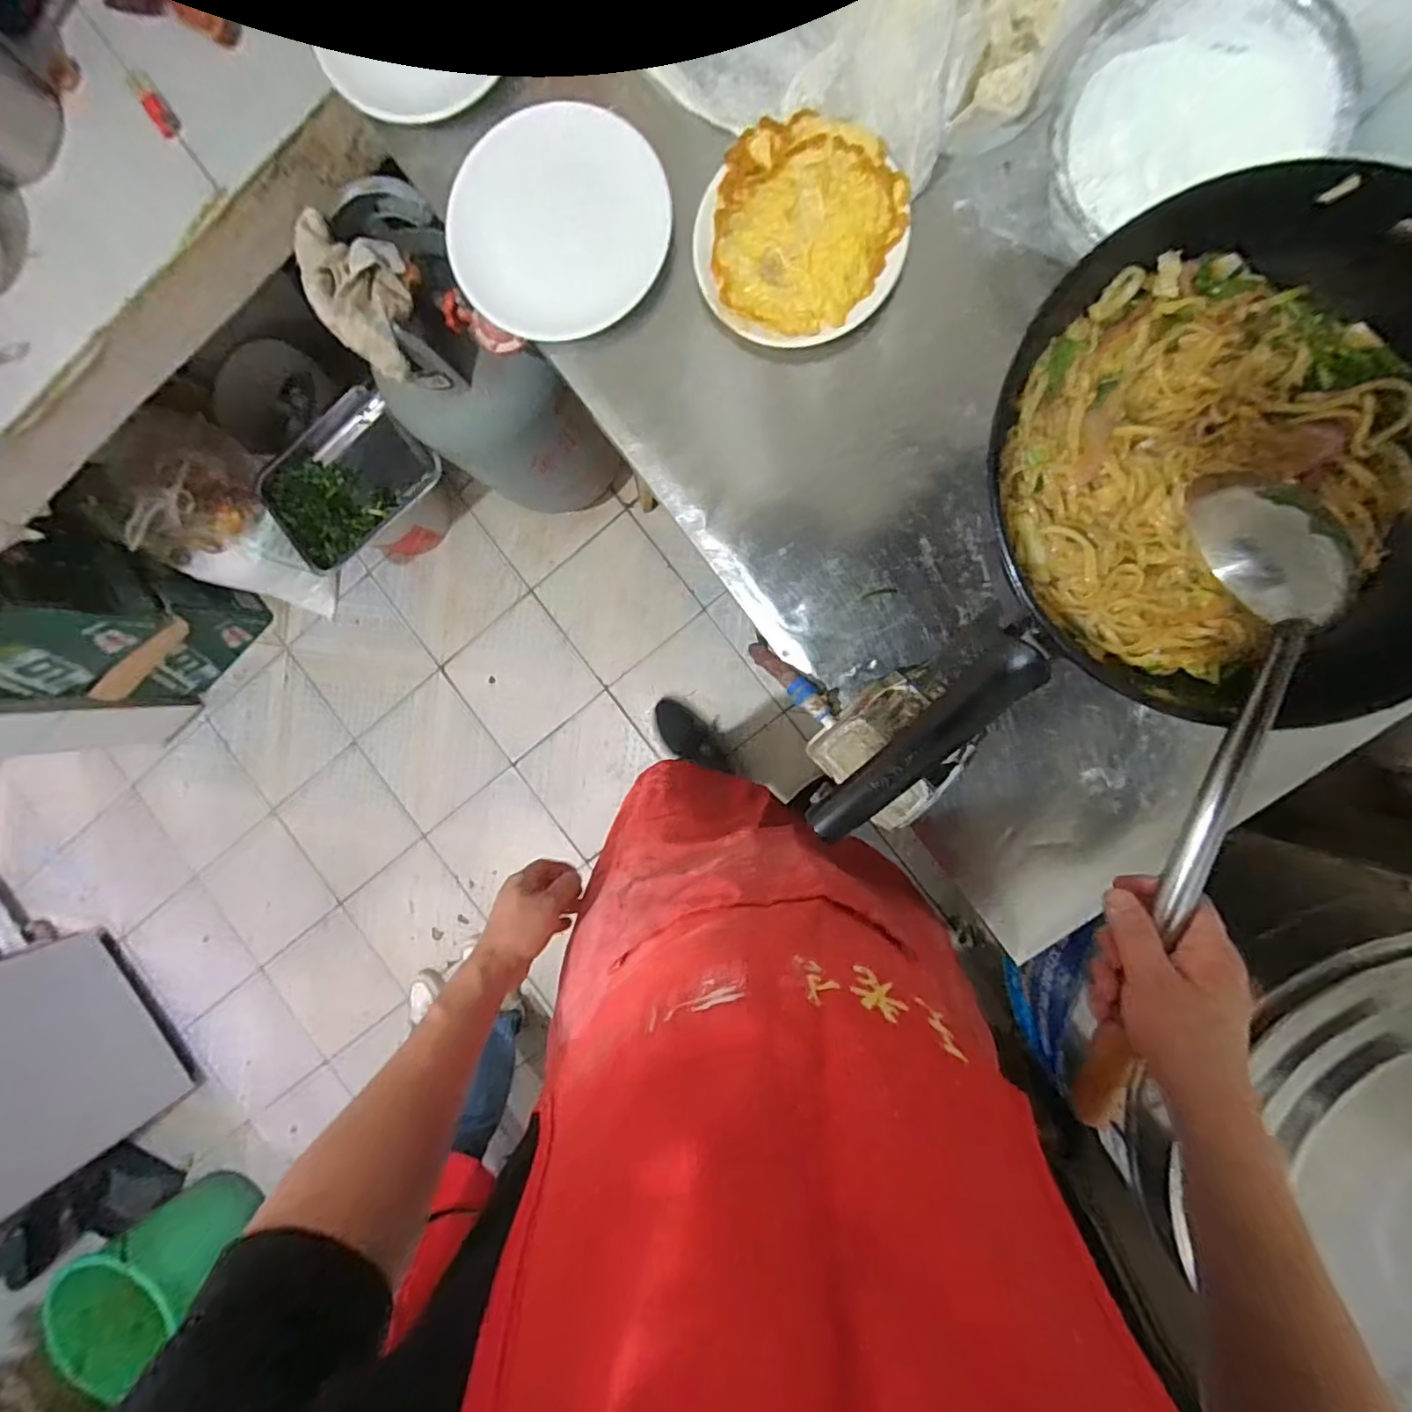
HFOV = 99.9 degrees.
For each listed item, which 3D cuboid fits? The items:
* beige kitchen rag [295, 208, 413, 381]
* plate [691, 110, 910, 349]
[{"bbox_3d":[-0.427,-0.504,0.729,0.117,0.049,0.193,-12,91,7],"label":"beige kitchen rag"},{"bbox_3d":[0.087,-0.445,0.566,0.188,0.039,0.188,0,92,7],"label":"plate"}]

